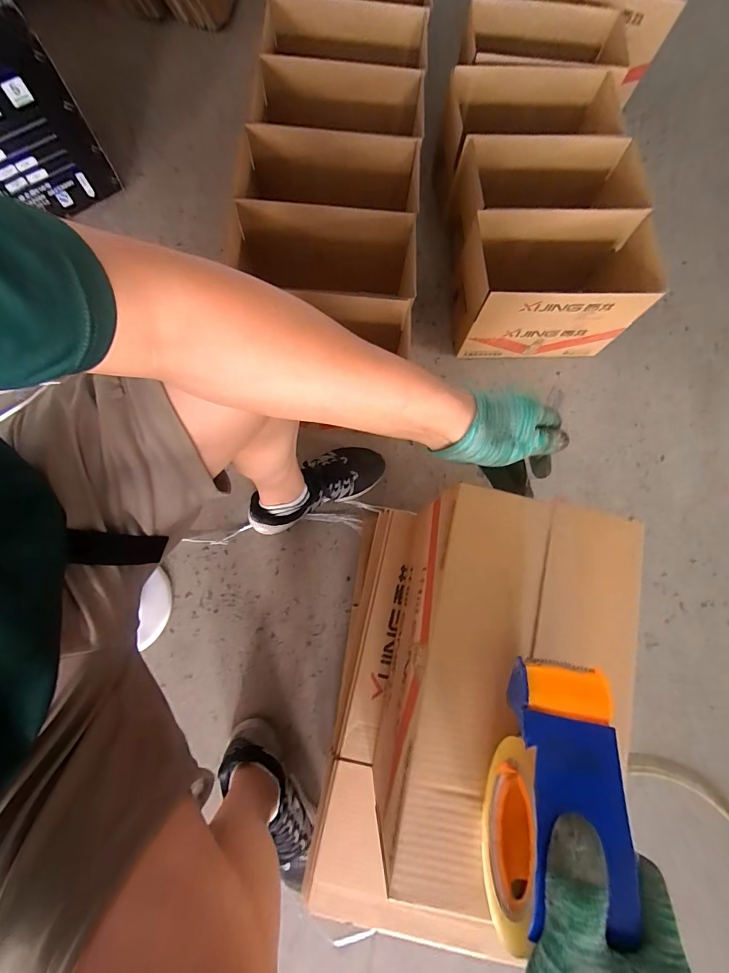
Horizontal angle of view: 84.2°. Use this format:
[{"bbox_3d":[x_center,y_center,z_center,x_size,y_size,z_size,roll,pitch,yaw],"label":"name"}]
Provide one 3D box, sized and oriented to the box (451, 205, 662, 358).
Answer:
[{"bbox_3d":[0.394,-0.408,0.855,0.385,0.223,0.196,-2,77,-1],"label":"box"}]

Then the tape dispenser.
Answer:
[{"bbox_3d":[0.126,0.207,0.272,0.061,0.092,0.163,10,77,2],"label":"tape dispenser"}]

